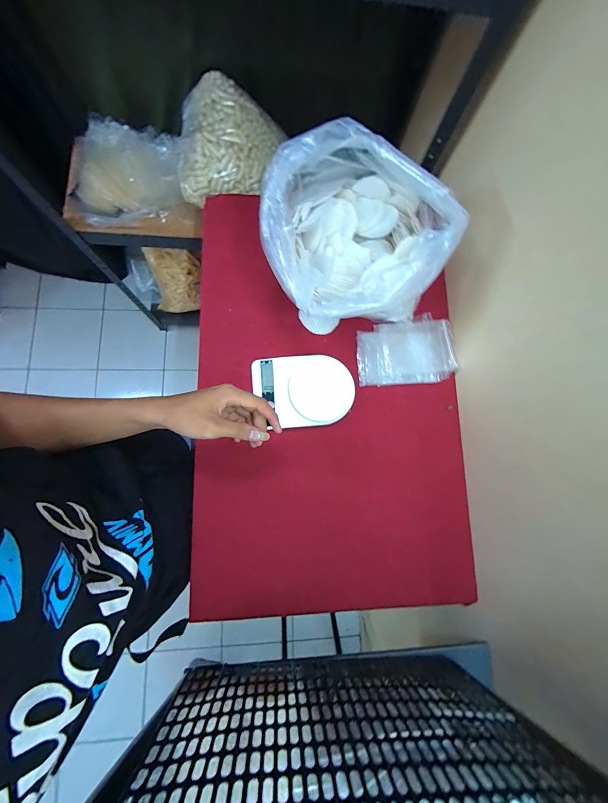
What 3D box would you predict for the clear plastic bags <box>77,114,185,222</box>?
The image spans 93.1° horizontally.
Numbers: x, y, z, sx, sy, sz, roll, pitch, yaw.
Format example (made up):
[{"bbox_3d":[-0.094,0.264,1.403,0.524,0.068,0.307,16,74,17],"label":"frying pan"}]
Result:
[{"bbox_3d":[-0.458,-0.615,0.770,0.264,0.091,0.274,-6,81,-6],"label":"clear plastic bags"}]

